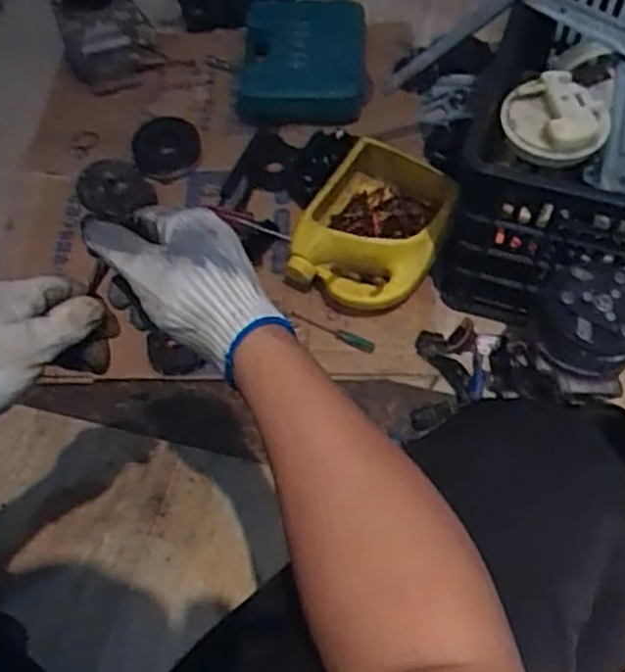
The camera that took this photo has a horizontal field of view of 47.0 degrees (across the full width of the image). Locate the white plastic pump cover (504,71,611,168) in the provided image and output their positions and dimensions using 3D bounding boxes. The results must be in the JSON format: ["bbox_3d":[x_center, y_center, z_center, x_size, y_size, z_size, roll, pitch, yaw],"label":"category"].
[{"bbox_3d":[0.271,-0.242,0.808,0.116,0.049,0.092,22,65,14],"label":"white plastic pump cover"}]

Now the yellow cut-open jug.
[{"bbox_3d":[0.082,-0.140,0.943,0.171,0.100,0.214,21,65,13],"label":"yellow cut-open jug"}]

